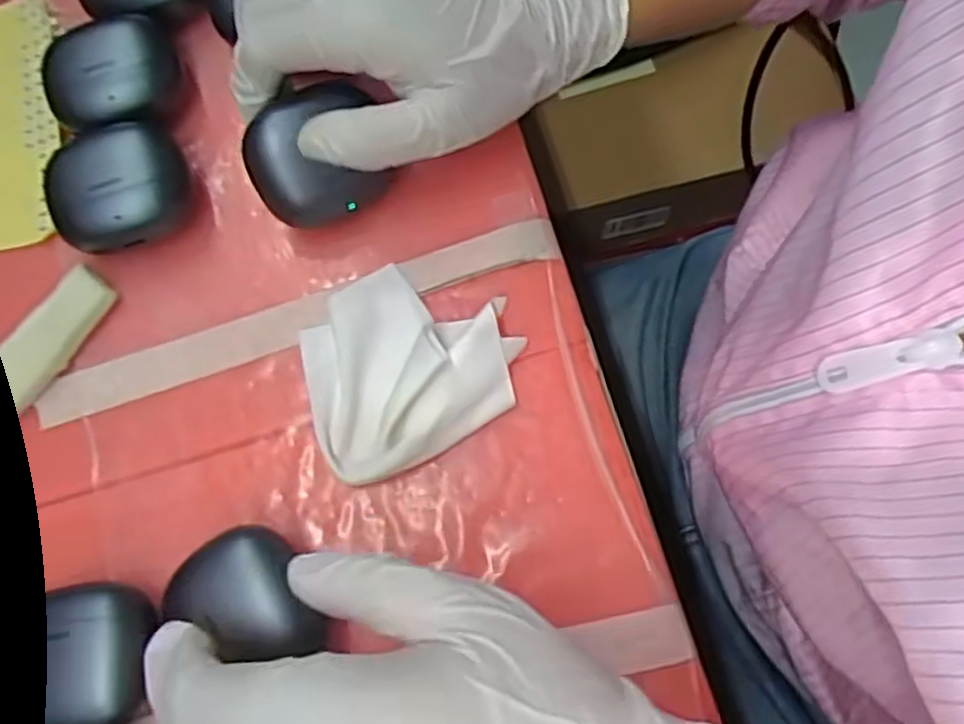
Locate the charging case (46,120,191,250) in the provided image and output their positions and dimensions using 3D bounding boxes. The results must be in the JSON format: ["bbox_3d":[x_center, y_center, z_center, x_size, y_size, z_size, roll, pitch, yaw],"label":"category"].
[{"bbox_3d":[-0.148,-0.072,0.315,0.051,0.028,0.047,-17,74,0],"label":"charging case"}]

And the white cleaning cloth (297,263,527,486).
[{"bbox_3d":[-0.030,-0.003,0.298,0.082,0.020,0.077,-26,74,-2],"label":"white cleaning cloth"}]

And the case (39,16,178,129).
[{"bbox_3d":[-0.159,-0.122,0.330,0.053,0.028,0.049,-12,74,2],"label":"case"}]

